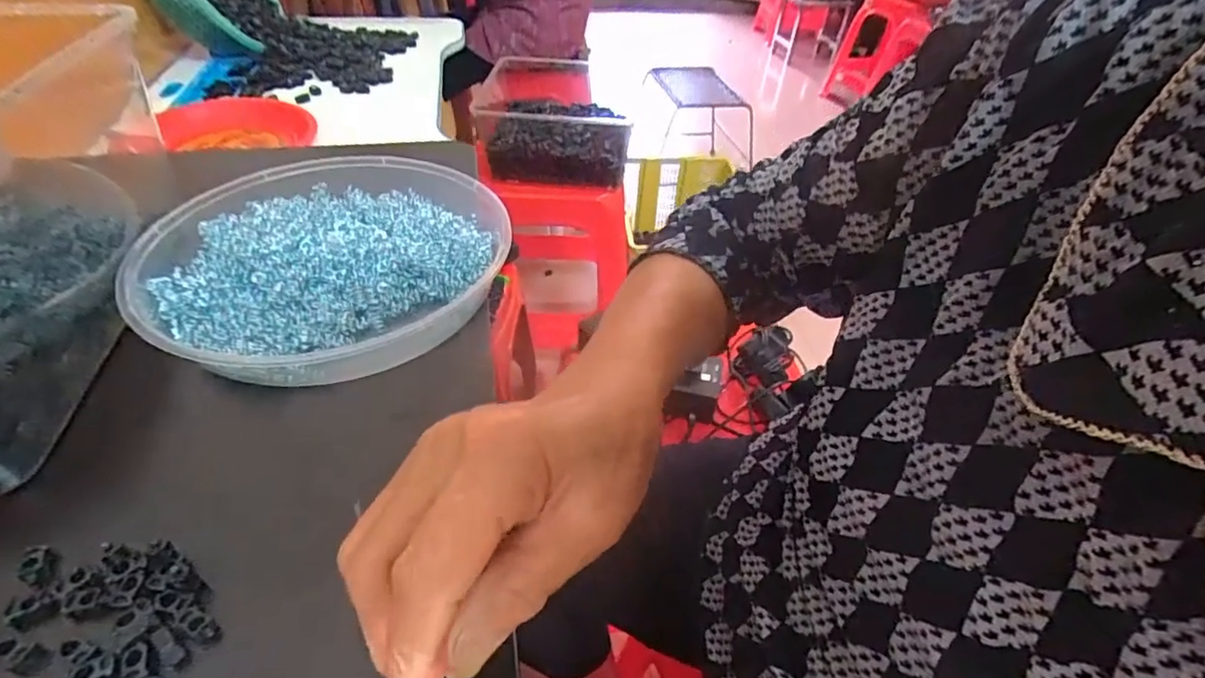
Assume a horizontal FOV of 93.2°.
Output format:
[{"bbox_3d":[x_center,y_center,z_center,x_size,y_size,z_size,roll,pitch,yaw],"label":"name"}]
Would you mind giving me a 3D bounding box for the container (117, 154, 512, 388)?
[{"bbox_3d":[-0.187,-0.062,0.400,0.227,0.039,0.214,-21,48,-26],"label":"container"}]

